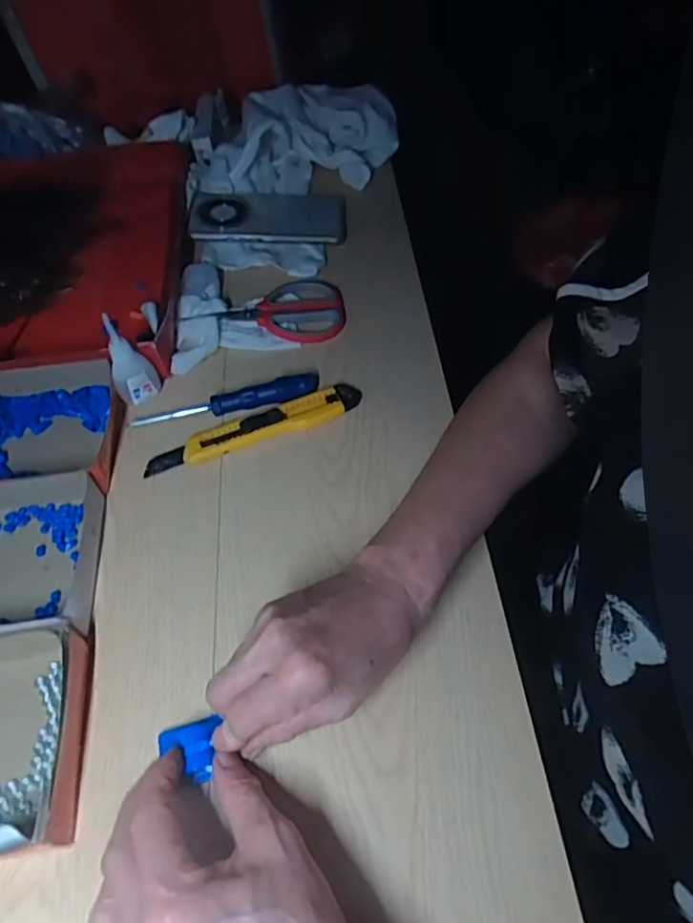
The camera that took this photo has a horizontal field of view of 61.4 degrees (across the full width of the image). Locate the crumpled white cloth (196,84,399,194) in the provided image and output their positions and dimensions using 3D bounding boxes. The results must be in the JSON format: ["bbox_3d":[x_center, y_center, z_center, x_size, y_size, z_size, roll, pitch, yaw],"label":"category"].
[{"bbox_3d":[-0.057,-0.377,0.679,0.231,0.062,0.131,-10,56,-2],"label":"crumpled white cloth"}]

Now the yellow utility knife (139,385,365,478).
[{"bbox_3d":[-0.074,-0.028,0.477,0.180,0.011,0.029,-19,57,-11],"label":"yellow utility knife"}]

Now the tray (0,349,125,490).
[{"bbox_3d":[-0.246,-0.031,0.481,0.115,0.044,0.125,-4,56,-1],"label":"tray"}]

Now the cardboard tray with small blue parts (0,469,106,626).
[{"bbox_3d":[-0.234,0.062,0.418,0.110,0.034,0.113,-4,56,0],"label":"cardboard tray with small blue parts"}]

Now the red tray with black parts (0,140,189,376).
[{"bbox_3d":[-0.345,-0.215,0.597,0.352,0.047,0.343,-6,56,1],"label":"red tray with black parts"}]

